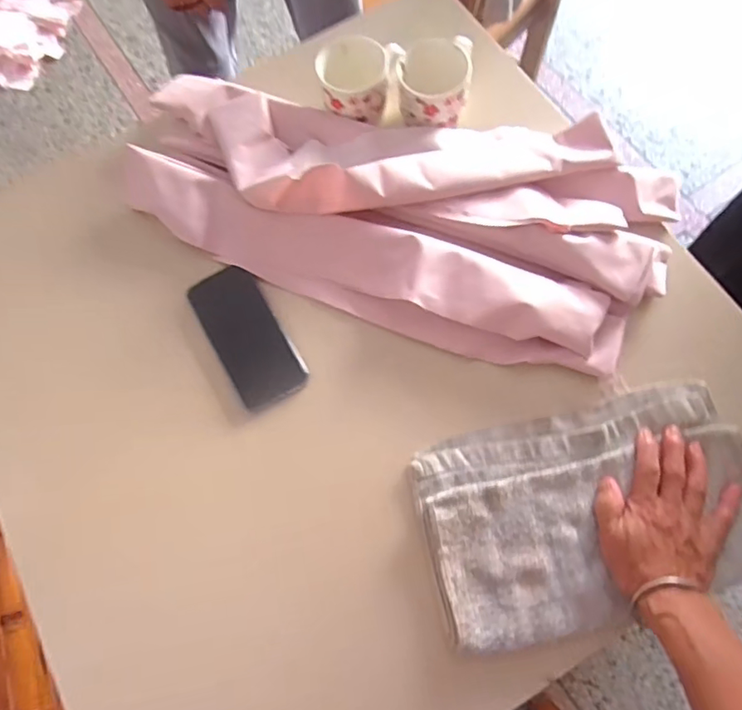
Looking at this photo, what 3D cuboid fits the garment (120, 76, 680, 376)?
[{"bbox_3d":[0.026,-0.189,0.634,0.625,0.060,0.306,19,74,10],"label":"garment"}]

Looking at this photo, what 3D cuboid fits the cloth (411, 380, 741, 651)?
[{"bbox_3d":[0.210,0.149,0.526,0.315,0.034,0.194,-14,74,-3],"label":"cloth"}]

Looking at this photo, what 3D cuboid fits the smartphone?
[{"bbox_3d":[-0.140,-0.023,0.620,0.077,0.011,0.166,-29,73,-5],"label":"smartphone"}]

